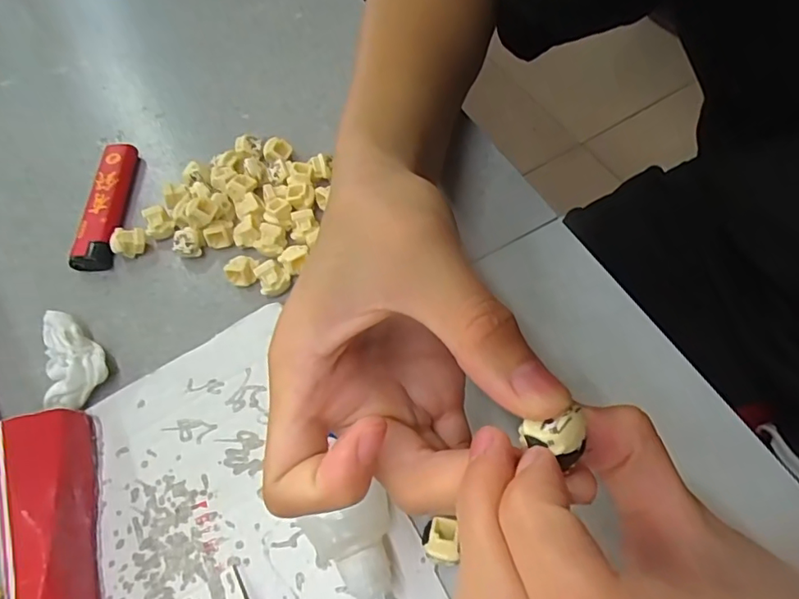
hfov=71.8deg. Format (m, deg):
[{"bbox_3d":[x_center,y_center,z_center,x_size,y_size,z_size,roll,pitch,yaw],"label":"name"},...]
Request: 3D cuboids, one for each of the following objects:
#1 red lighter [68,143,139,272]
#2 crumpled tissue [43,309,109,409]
[{"bbox_3d":[-0.158,-0.051,0.297,0.019,0.014,0.077,-4,60,2],"label":"red lighter"},{"bbox_3d":[-0.152,0.027,0.251,0.027,0.017,0.045,-41,65,-18],"label":"crumpled tissue"}]

